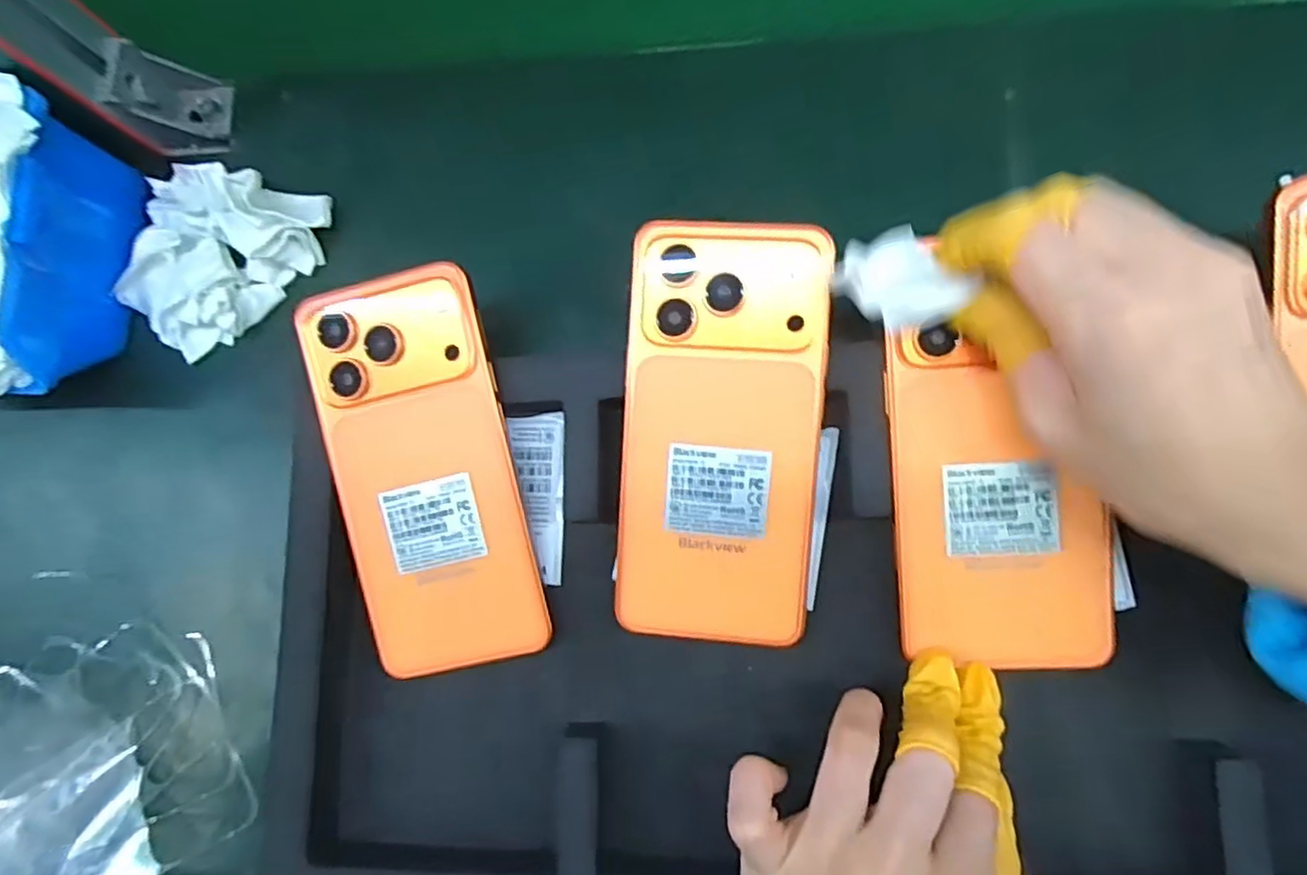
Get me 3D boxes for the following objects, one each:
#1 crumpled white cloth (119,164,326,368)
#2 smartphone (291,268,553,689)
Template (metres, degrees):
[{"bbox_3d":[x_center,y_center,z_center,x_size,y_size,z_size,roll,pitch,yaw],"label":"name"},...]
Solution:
[{"bbox_3d":[-0.215,-0.096,0.322,0.099,0.026,0.079,-44,78,-2],"label":"crumpled white cloth"},{"bbox_3d":[-0.095,0.015,0.272,0.076,0.012,0.160,-12,86,3],"label":"smartphone"}]

